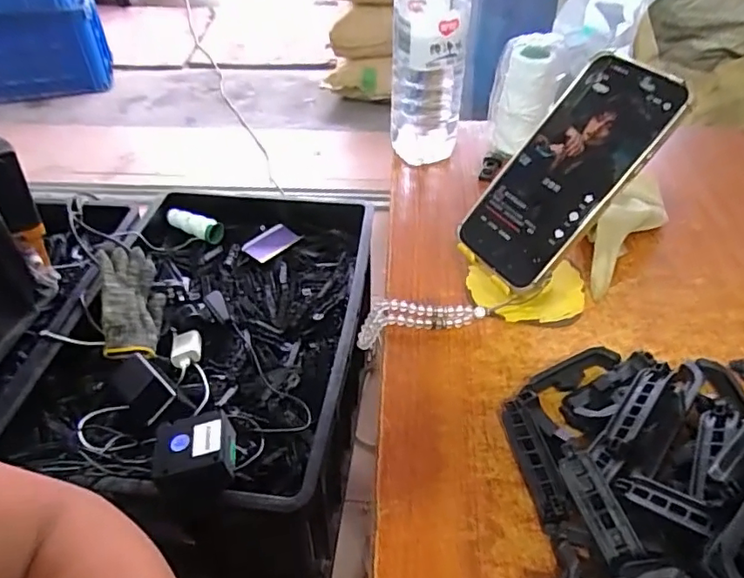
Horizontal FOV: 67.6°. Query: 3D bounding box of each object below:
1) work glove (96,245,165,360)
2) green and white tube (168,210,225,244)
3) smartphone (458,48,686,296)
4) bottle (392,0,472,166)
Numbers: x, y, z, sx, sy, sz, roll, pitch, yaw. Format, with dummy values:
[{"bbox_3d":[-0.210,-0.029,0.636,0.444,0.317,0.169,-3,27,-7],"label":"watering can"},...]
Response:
[{"bbox_3d":[-0.369,0.015,0.847,0.080,0.084,0.194,-14,45,-13],"label":"work glove"},{"bbox_3d":[-0.332,-0.118,1.037,0.113,0.037,0.033,17,47,18],"label":"green and white tube"},{"bbox_3d":[0.134,-0.082,0.388,0.167,0.007,0.078,-52,49,13],"label":"smartphone"},{"bbox_3d":[0.054,-0.216,0.531,0.071,0.217,0.065,3,44,4],"label":"bottle"}]

